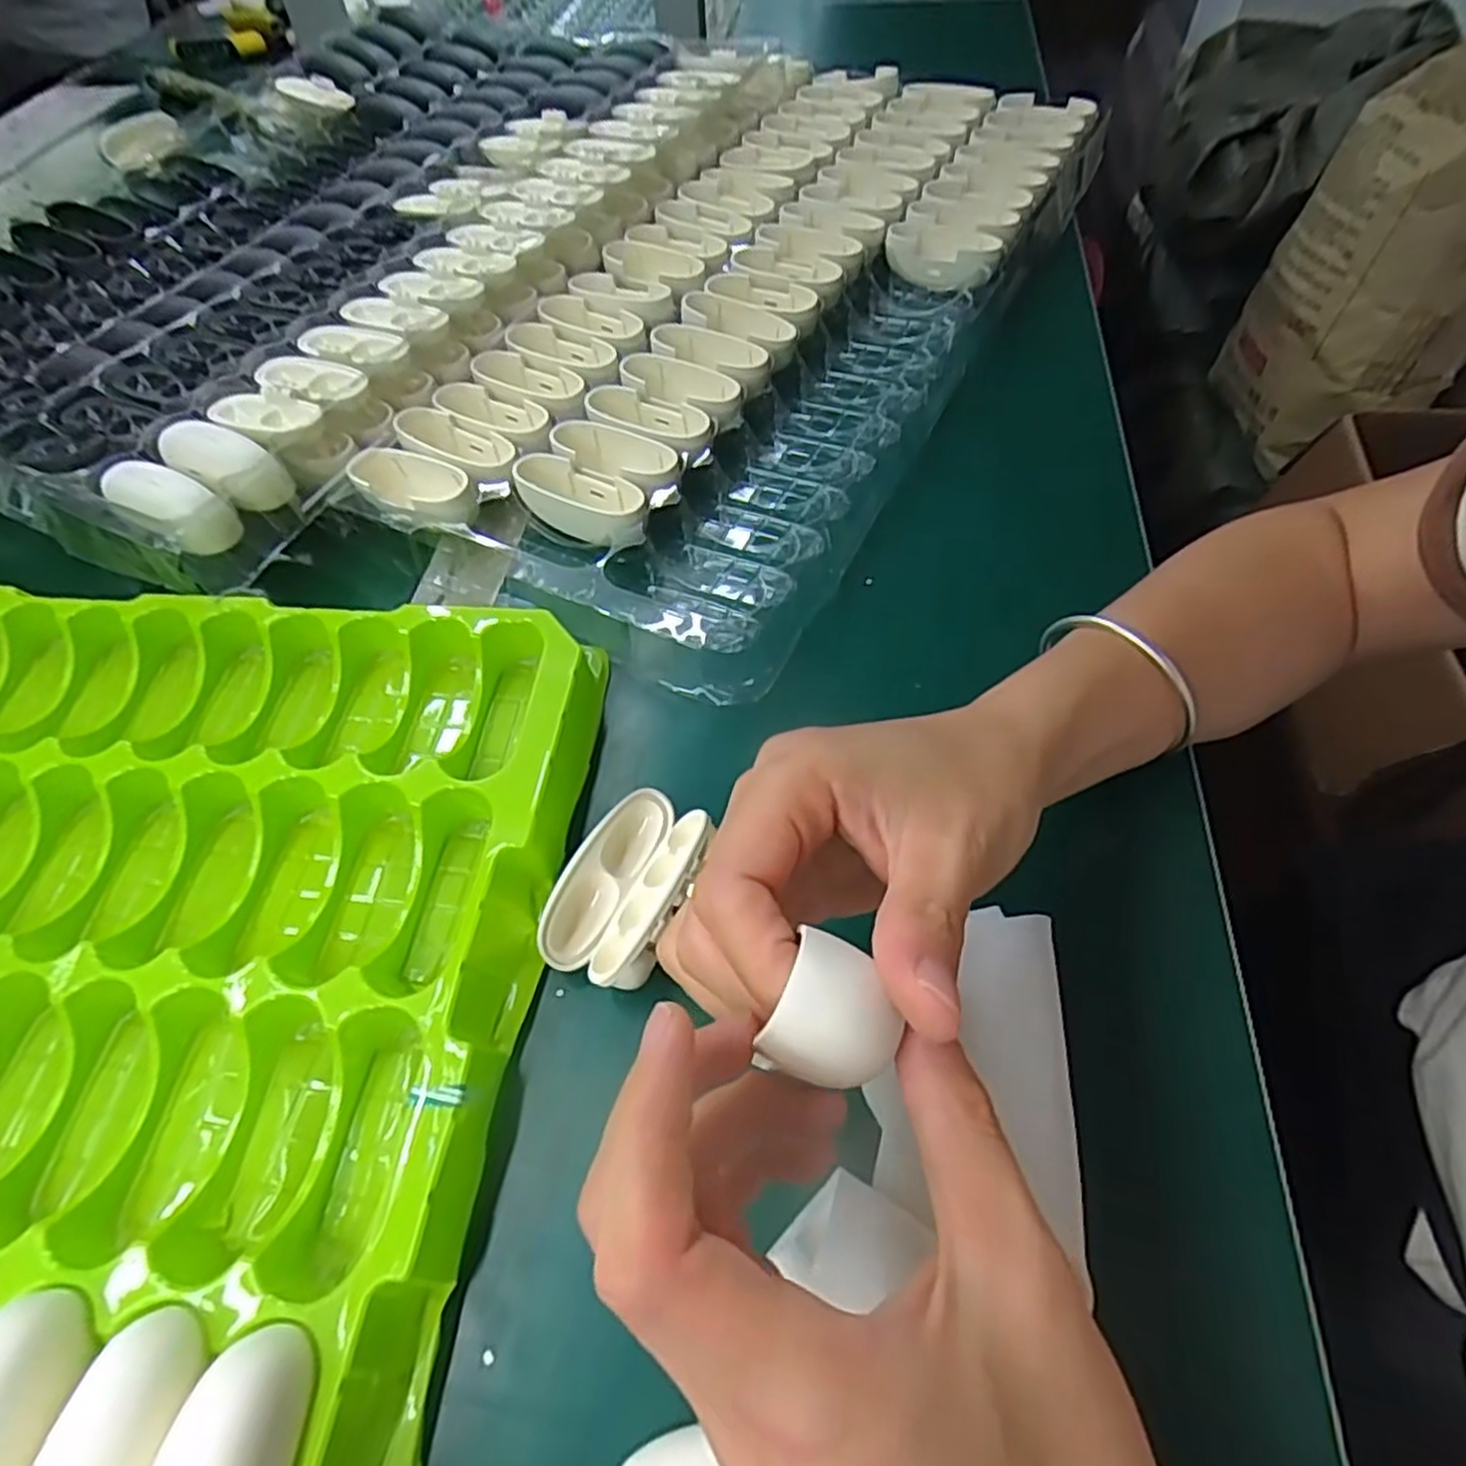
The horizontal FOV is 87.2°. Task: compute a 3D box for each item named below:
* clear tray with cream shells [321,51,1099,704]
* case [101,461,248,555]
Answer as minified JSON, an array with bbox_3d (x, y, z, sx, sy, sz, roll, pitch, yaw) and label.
[{"bbox_3d":[0.007,-0.288,0.471,0.301,0.047,0.569,23,61,17],"label":"clear tray with cream shells"},{"bbox_3d":[-0.243,-0.100,0.334,0.054,0.016,0.030,31,62,0],"label":"case"}]

